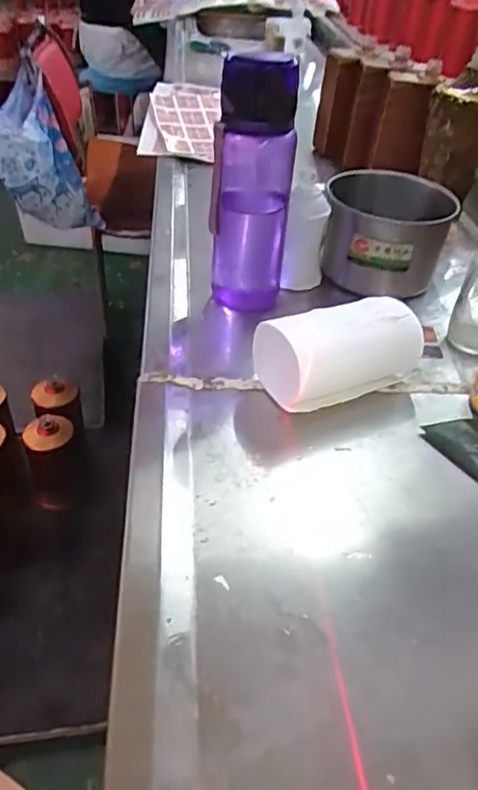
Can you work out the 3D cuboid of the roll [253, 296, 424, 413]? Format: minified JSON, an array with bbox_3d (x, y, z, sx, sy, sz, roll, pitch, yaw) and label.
[{"bbox_3d":[0.084,-0.037,0.527,0.142,0.060,0.064,-17,43,-23],"label":"roll"}]

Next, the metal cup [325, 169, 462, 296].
[{"bbox_3d":[0.160,-0.180,0.683,0.123,0.086,0.133,2,39,-2],"label":"metal cup"}]

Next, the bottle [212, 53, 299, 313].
[{"bbox_3d":[0.011,-0.189,0.588,0.076,0.231,0.057,4,39,1],"label":"bottle"}]

